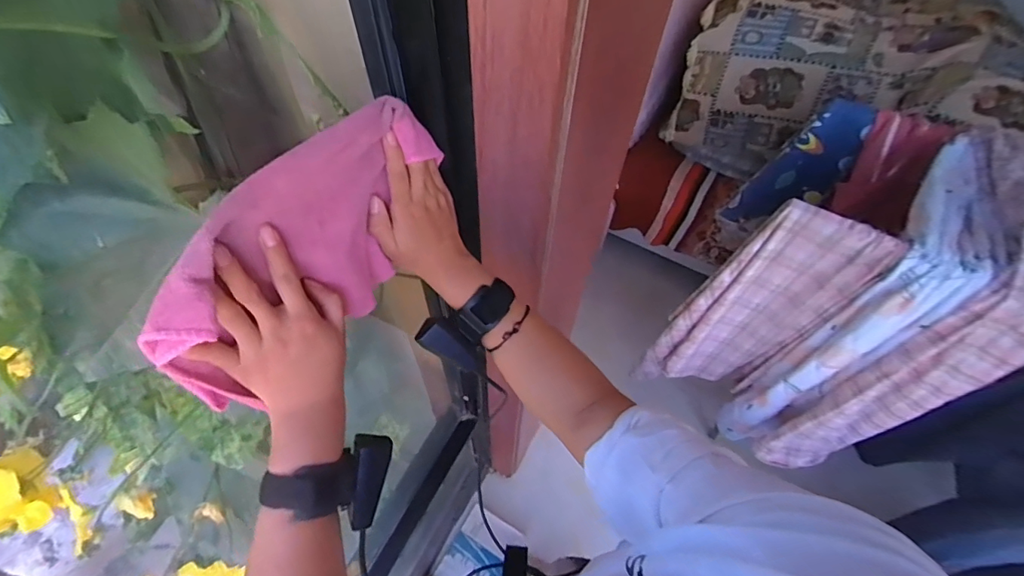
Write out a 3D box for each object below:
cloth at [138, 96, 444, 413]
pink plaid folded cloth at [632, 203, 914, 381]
[{"bbox_3d":[-0.140,-0.032,0.359,0.036,0.160,0.259,24,60,13],"label":"cloth"},{"bbox_3d":[0.819,0.146,1.745,0.353,1.163,0.112,32,53,8],"label":"pink plaid folded cloth"}]

